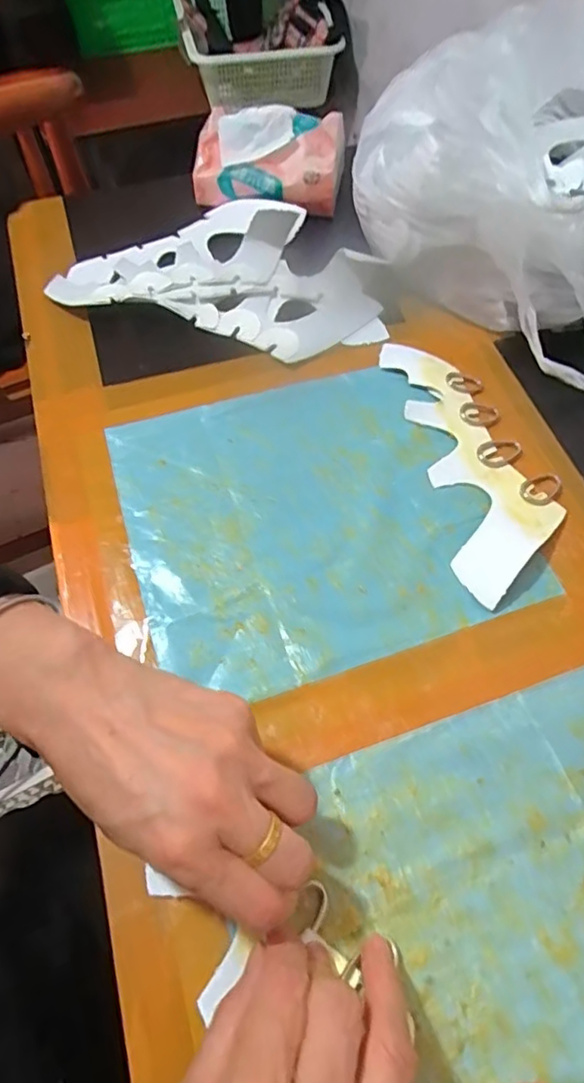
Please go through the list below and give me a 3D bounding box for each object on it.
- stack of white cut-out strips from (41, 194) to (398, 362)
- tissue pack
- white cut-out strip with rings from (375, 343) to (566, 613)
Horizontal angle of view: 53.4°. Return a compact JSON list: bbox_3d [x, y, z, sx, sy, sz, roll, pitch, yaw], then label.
[{"bbox_3d":[-0.052,-0.242,0.503,0.270,0.029,0.167,16,61,10],"label":"stack of white cut-out strips"},{"bbox_3d":[-0.021,-0.367,0.551,0.136,0.060,0.094,5,60,4],"label":"tissue pack"},{"bbox_3d":[0.125,-0.063,0.403,0.085,0.013,0.217,-12,60,-7],"label":"white cut-out strip with rings"}]

